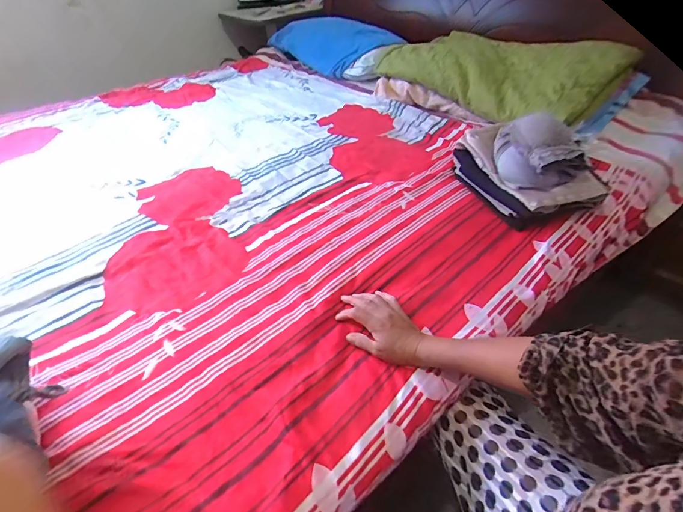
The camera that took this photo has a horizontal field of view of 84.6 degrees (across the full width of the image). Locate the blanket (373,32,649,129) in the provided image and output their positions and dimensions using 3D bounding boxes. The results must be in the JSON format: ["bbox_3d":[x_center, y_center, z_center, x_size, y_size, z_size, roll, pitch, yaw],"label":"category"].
[{"bbox_3d":[0.572,-0.677,1.338,0.704,0.141,0.617,30,50,32],"label":"blanket"}]

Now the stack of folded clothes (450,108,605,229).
[{"bbox_3d":[0.464,-0.232,0.872,0.296,0.155,0.265,-12,42,-11],"label":"stack of folded clothes"}]

